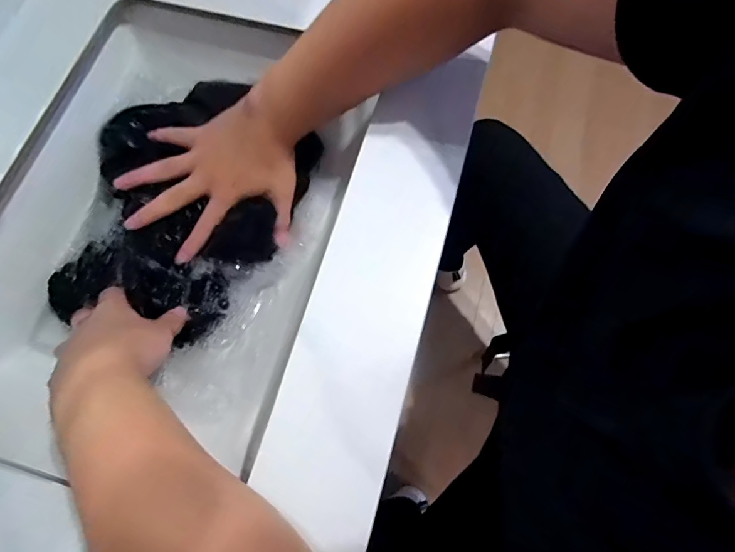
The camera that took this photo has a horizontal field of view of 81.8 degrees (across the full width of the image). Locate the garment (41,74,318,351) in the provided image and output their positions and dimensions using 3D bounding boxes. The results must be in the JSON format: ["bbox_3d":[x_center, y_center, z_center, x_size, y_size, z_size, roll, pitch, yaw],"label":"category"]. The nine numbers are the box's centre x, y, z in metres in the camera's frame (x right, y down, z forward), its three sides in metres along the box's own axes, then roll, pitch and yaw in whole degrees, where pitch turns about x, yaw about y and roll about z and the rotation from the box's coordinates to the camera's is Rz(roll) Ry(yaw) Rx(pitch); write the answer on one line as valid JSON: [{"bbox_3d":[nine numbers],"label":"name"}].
[{"bbox_3d":[-0.193,-0.074,0.451,0.223,0.056,0.271,16,73,6],"label":"garment"}]

